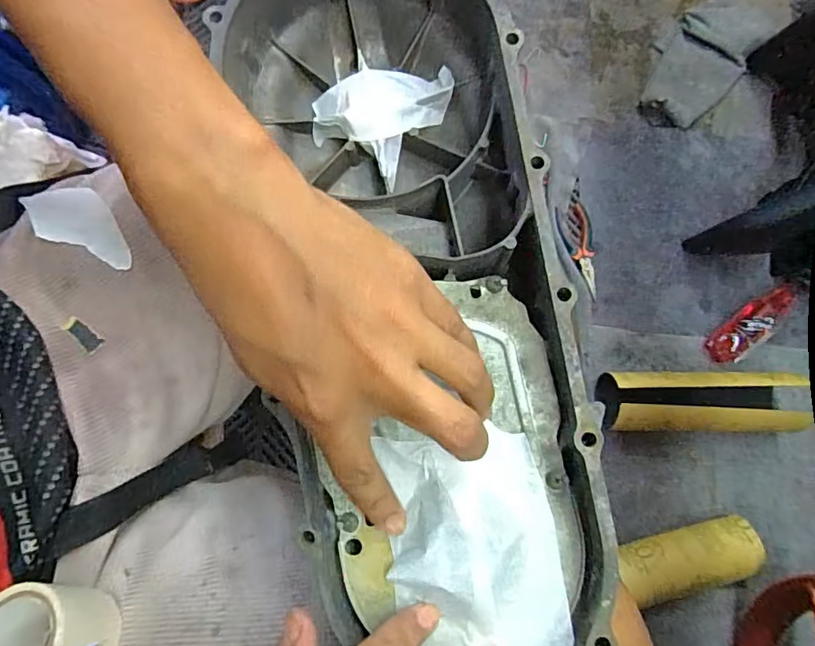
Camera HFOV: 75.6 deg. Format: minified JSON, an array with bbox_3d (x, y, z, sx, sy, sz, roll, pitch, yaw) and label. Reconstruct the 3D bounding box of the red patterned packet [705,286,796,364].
[{"bbox_3d":[0.535,0.001,0.799,0.174,0.049,0.058,-33,83,-9],"label":"red patterned packet"}]

